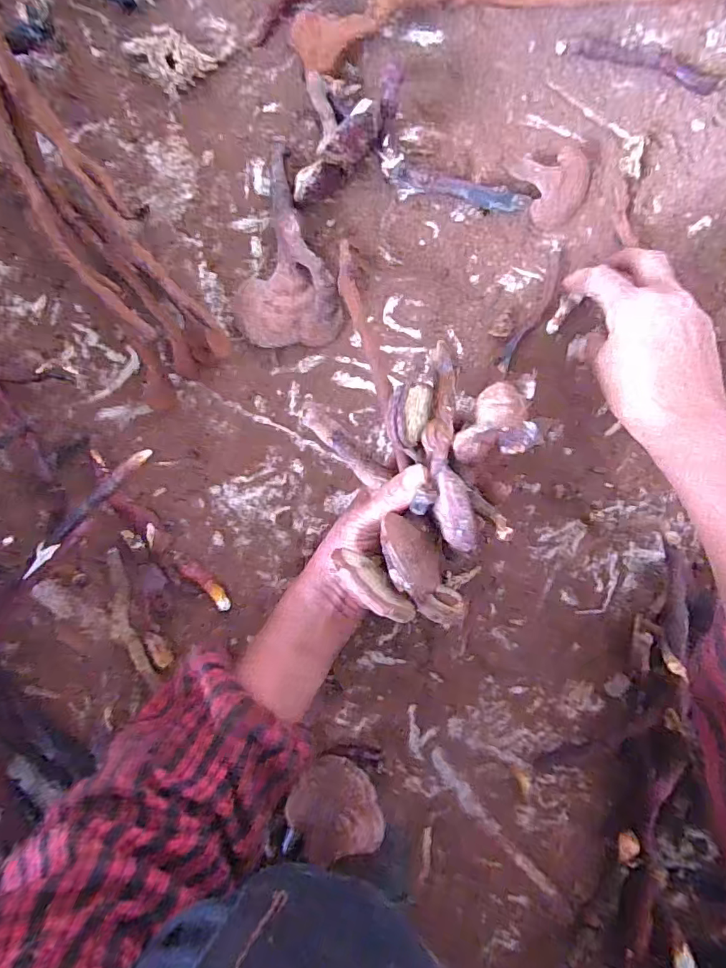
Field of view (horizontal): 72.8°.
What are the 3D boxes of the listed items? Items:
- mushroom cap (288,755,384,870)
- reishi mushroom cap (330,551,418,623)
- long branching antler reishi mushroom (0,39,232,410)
[{"bbox_3d":[-0.021,0.257,0.387,0.068,0.066,0.035,-7,129,-3],"label":"mushroom cap"},{"bbox_3d":[0.007,0.062,0.289,0.055,0.031,0.013,43,94,-2],"label":"reishi mushroom cap"},{"bbox_3d":[-0.236,-0.246,0.352,0.073,0.074,0.386,-32,93,3],"label":"long branching antler reishi mushroom"}]

